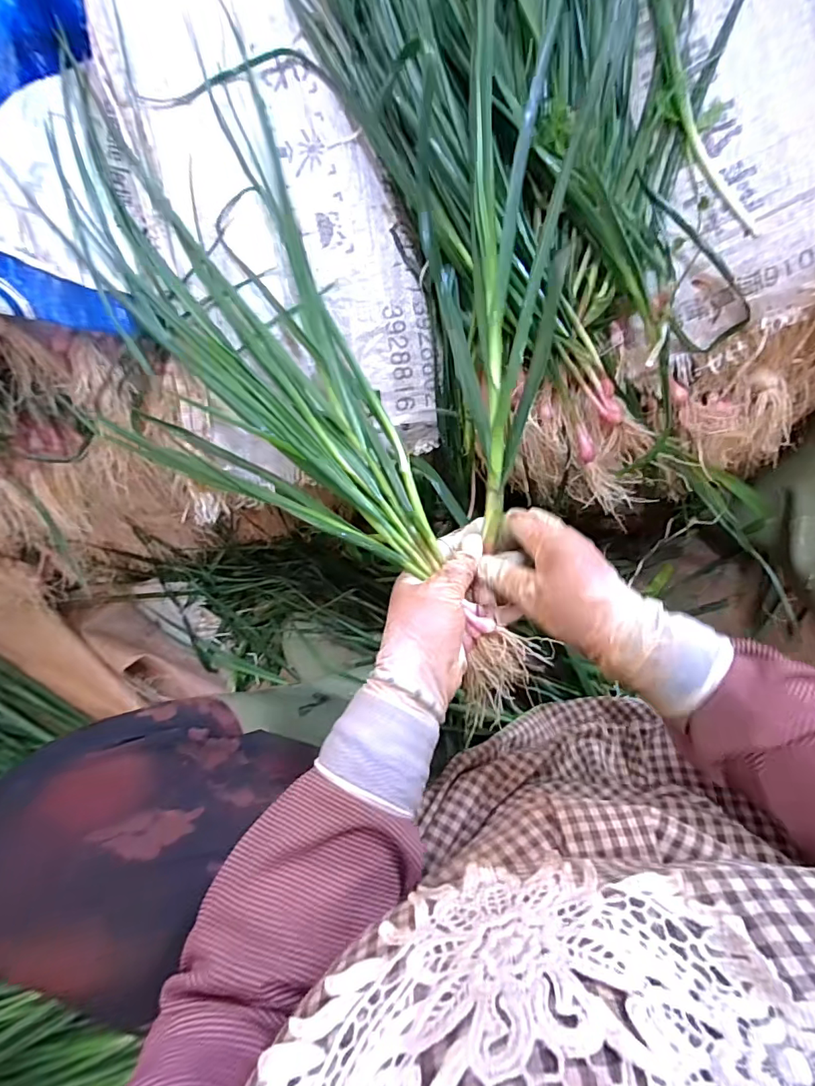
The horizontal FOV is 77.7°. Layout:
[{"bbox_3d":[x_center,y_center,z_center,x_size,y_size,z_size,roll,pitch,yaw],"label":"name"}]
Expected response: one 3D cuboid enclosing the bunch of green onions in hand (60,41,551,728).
[{"bbox_3d":[-0.083,-0.100,0.392,0.217,0.091,0.516,-35,80,0],"label":"bunch of green onions in hand"}]

